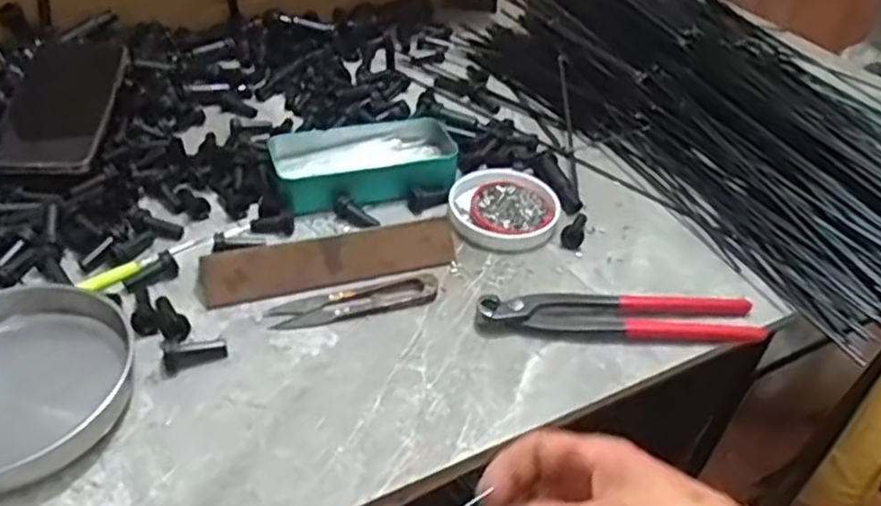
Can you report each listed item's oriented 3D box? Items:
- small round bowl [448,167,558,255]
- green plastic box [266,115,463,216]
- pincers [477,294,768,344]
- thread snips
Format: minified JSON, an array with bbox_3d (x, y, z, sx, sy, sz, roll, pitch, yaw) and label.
[{"bbox_3d":[0.051,-0.036,0.575,0.085,0.019,0.081,3,40,-2],"label":"small round bowl"},{"bbox_3d":[-0.062,-0.076,0.597,0.149,0.028,0.084,-8,42,-15],"label":"green plastic box"},{"bbox_3d":[0.125,0.044,0.490,0.194,0.016,0.039,1,41,-5],"label":"pincers"},{"bbox_3d":[-0.057,0.033,0.492,0.116,0.007,0.026,-12,43,-19],"label":"thread snips"}]

